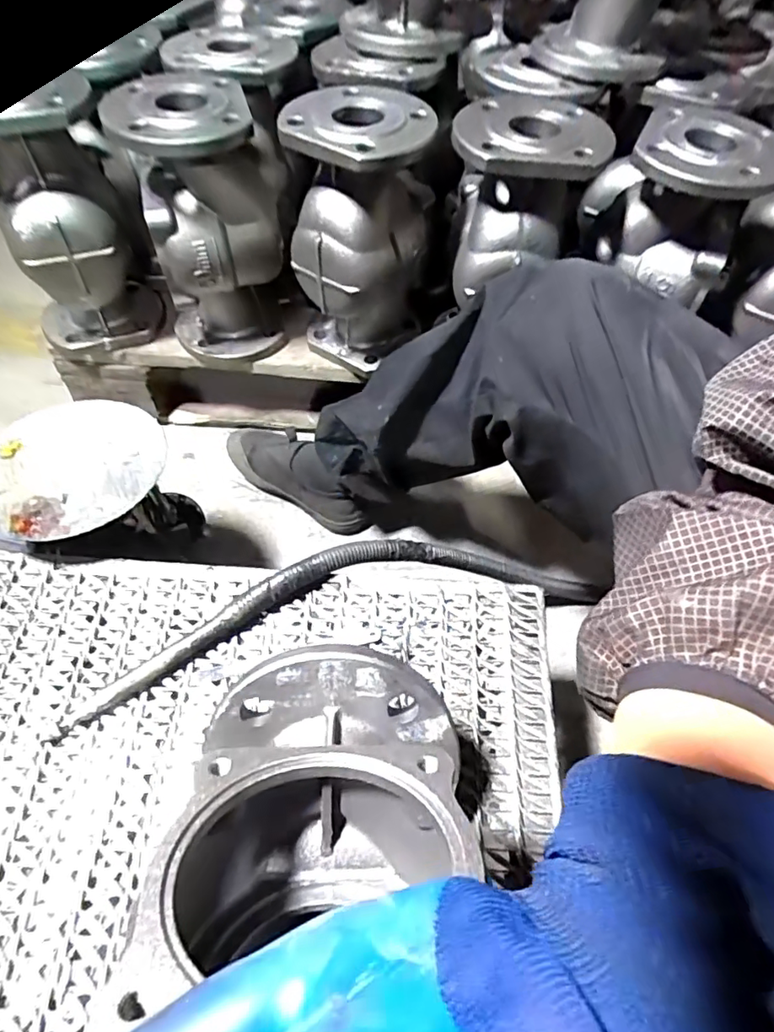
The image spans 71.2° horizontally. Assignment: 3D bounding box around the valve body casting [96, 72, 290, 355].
[{"bbox_3d":[-0.201,-0.333,0.647,0.157,0.277,0.153,-11,56,-9],"label":"valve body casting"}]

